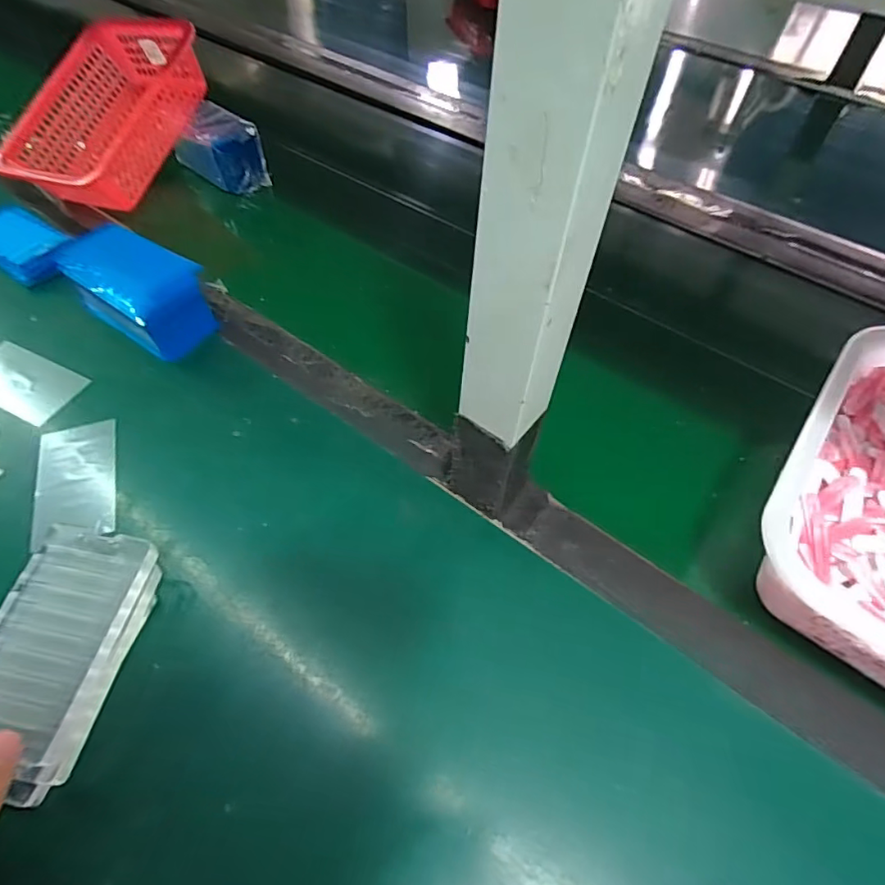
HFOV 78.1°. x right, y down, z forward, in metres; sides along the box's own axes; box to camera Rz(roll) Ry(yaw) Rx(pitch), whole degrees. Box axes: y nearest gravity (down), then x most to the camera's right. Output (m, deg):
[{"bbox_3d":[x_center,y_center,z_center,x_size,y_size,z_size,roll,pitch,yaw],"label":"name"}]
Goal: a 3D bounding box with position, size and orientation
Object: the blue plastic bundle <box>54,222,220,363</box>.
[{"bbox_3d":[-0.276,-0.142,0.501,0.137,0.050,0.081,30,60,18],"label":"blue plastic bundle"}]

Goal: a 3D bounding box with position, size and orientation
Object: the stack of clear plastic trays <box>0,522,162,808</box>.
[{"bbox_3d":[-0.221,0.117,0.312,0.069,0.032,0.133,9,54,2],"label":"stack of clear plastic trays"}]

